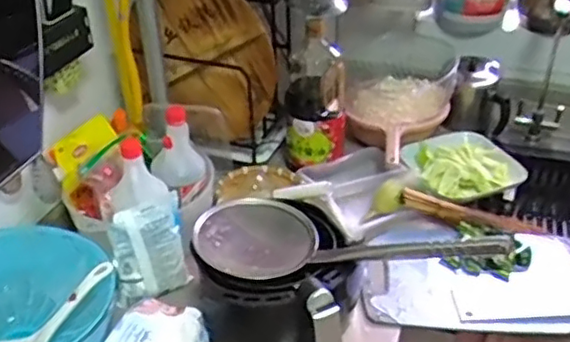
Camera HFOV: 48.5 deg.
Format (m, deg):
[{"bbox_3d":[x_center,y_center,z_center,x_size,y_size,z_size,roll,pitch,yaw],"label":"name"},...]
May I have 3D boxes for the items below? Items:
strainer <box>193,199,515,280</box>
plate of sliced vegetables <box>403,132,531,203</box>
[{"bbox_3d":[0.073,0.090,0.827,0.409,0.077,0.135,-1,30,32],"label":"strainer"},{"bbox_3d":[0.331,-0.018,1.178,0.187,0.040,0.181,0,34,0],"label":"plate of sliced vegetables"}]

